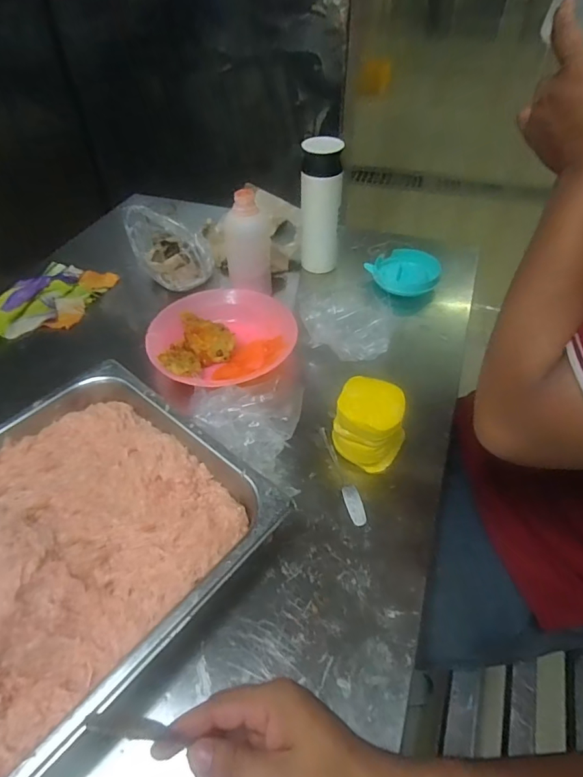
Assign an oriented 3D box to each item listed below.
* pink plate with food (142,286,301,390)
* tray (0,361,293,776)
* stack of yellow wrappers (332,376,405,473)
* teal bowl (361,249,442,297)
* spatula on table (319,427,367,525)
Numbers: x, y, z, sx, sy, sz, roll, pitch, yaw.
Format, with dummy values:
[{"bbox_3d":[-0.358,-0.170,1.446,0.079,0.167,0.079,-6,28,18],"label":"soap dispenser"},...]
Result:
[{"bbox_3d":[-0.105,-0.078,0.714,0.219,0.046,0.191,-24,52,-21],"label":"pink plate with food"},{"bbox_3d":[-0.289,0.199,0.429,0.327,0.068,0.524,32,55,27],"label":"tray"},{"bbox_3d":[0.094,0.046,0.573,0.078,0.083,0.078,23,51,20],"label":"stack of yellow wrappers"},{"bbox_3d":[0.200,-0.204,0.846,0.126,0.045,0.087,25,52,22],"label":"teal bowl"},{"bbox_3d":[0.059,0.100,0.566,0.018,0.010,0.139,-12,48,-11],"label":"spatula on table"}]

